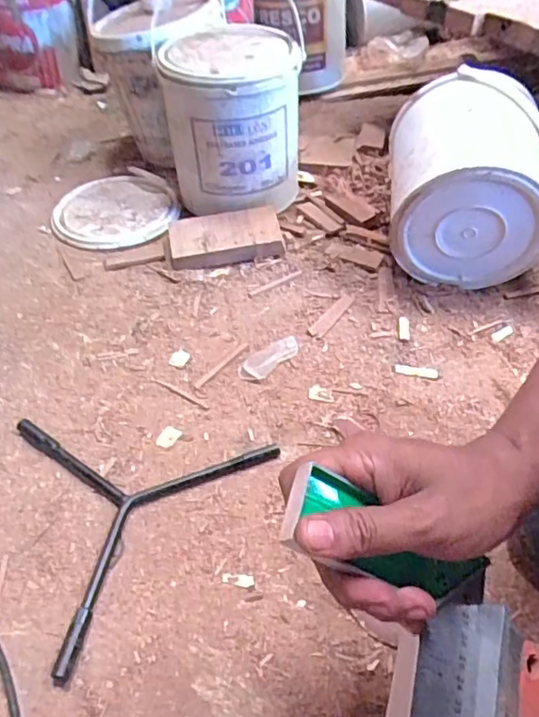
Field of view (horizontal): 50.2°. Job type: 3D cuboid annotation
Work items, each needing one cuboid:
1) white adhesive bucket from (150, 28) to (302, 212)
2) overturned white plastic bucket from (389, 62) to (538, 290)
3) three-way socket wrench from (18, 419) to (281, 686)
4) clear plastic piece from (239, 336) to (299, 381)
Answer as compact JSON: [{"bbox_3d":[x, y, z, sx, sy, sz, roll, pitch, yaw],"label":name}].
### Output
[{"bbox_3d":[-0.048,-0.305,0.771,0.161,0.203,0.161,-4,46,-2],"label":"white adhesive bucket"},{"bbox_3d":[0.229,-0.201,0.676,0.162,0.193,0.174,4,47,6],"label":"overturned white plastic bucket"},{"bbox_3d":[-0.154,0.110,0.512,0.215,0.018,0.244,28,53,26],"label":"three-way socket wrench"},{"bbox_3d":[0.000,-0.001,0.623,0.080,0.005,0.032,-36,55,-28],"label":"clear plastic piece"}]

